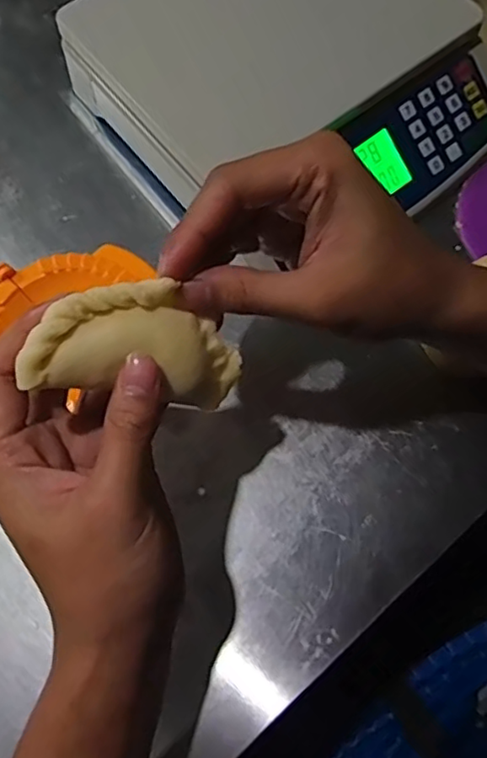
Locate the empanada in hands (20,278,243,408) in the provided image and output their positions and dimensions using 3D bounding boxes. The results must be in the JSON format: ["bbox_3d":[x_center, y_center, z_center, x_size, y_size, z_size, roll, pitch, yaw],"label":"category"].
[{"bbox_3d":[-0.044,-0.011,0.250,0.089,0.027,0.053,-8,100,-25],"label":"empanada in hands"}]

